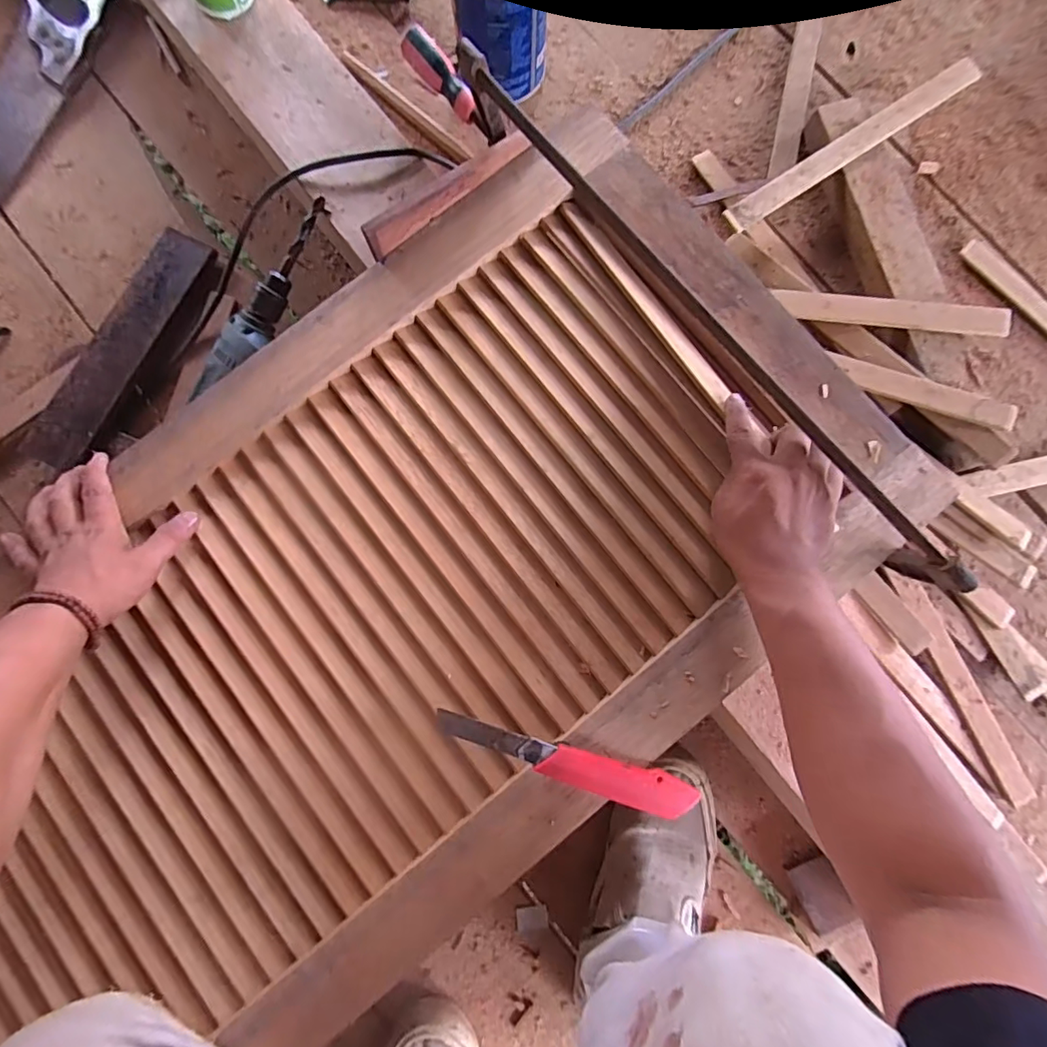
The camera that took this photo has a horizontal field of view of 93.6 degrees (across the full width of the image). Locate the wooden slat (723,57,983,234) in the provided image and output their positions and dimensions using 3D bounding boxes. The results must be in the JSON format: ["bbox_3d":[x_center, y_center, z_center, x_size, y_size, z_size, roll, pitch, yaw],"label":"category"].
[{"bbox_3d":[0.382,-0.442,0.575,0.337,0.012,0.036,-33,84,-1],"label":"wooden slat"}]

